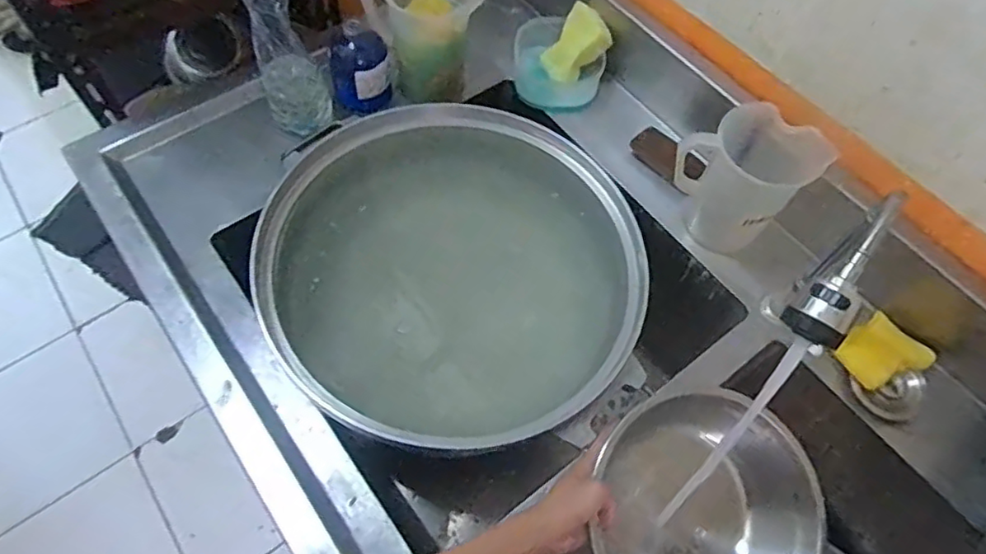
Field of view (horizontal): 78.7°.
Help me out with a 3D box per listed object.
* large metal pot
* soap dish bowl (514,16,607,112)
[{"bbox_3d":[-0.047,0.010,0.821,0.467,0.233,0.459,1,61,-2],"label":"large metal pot"},{"bbox_3d":[0.090,-0.320,0.913,0.115,0.074,0.148,-29,66,-17],"label":"soap dish bowl"}]

